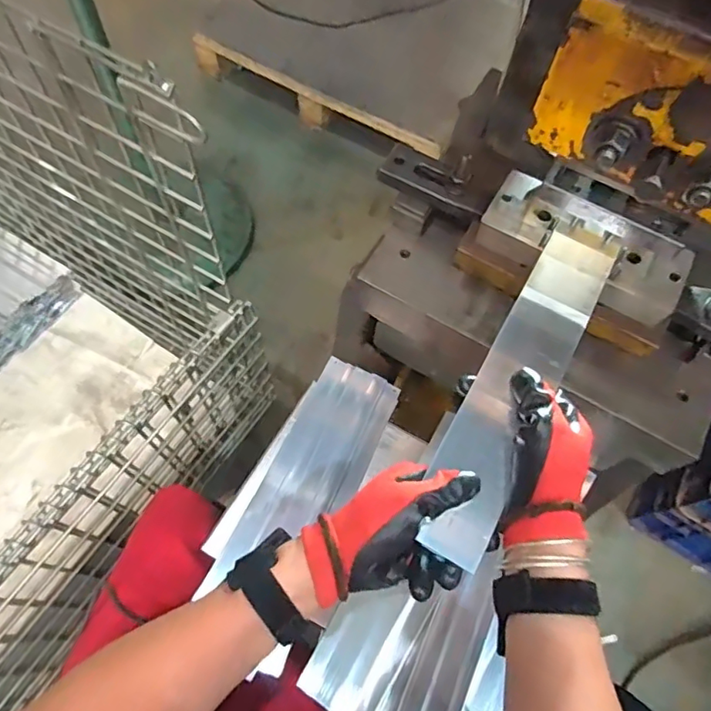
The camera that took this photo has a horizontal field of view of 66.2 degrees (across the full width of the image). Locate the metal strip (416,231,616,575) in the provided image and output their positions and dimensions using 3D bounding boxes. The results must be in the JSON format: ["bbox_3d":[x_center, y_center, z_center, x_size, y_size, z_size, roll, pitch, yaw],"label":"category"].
[{"bbox_3d":[0.134,0.019,0.447,0.061,0.010,0.304,28,68,10],"label":"metal strip"}]

